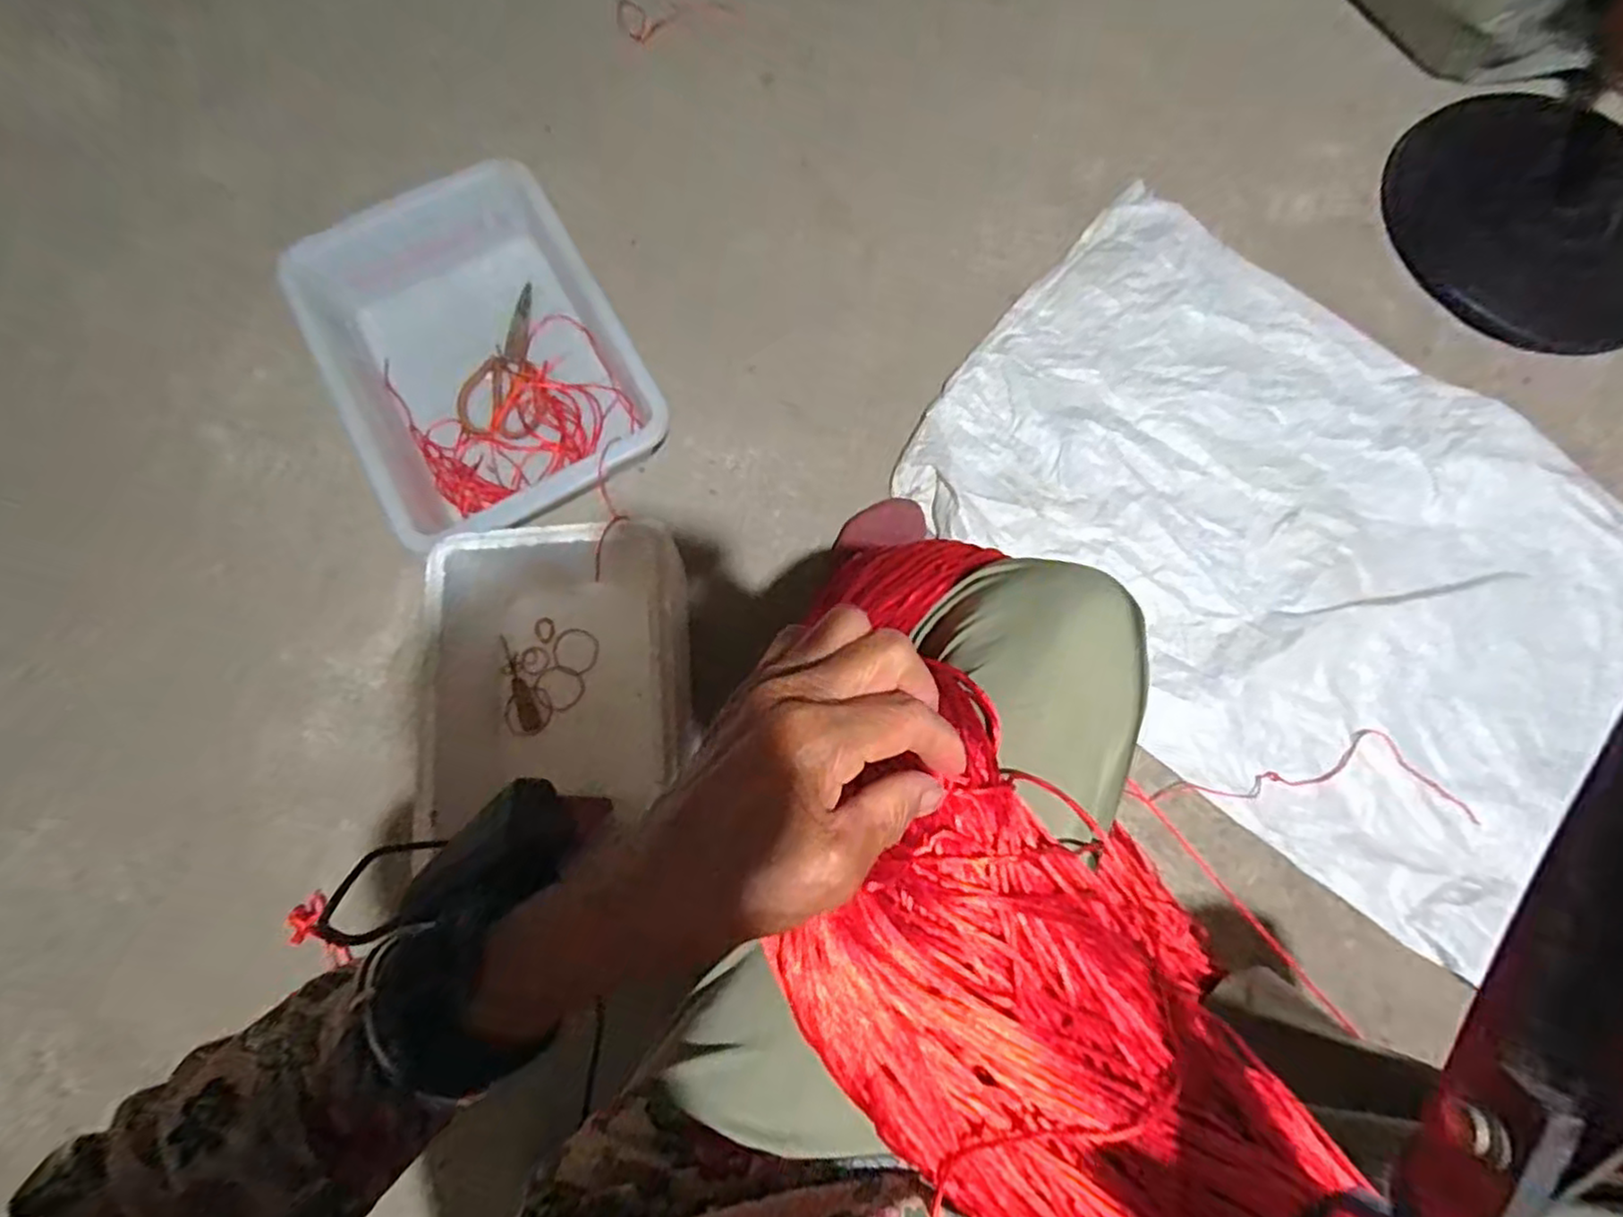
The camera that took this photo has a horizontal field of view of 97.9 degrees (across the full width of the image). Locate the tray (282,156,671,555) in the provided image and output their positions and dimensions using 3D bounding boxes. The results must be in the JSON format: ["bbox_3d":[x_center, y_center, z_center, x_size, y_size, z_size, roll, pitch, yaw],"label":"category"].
[{"bbox_3d":[-0.370,-0.288,0.797,0.291,0.112,0.412,-28,78,-7],"label":"tray"}]

